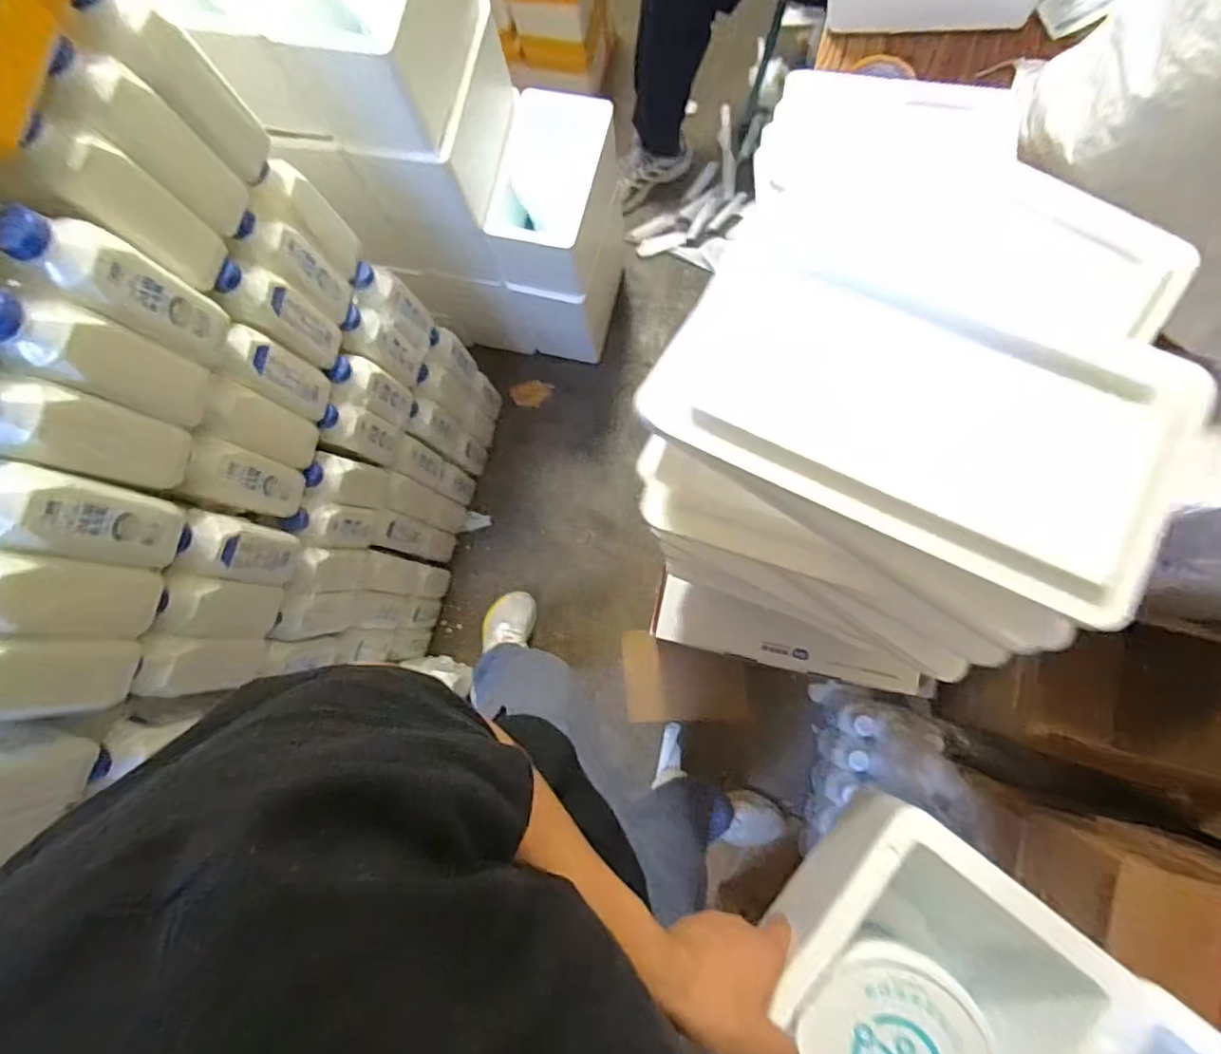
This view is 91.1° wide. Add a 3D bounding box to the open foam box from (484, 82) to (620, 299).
[{"bbox_3d":[-0.091,-0.597,1.104,0.189,0.182,0.293,14,83,7],"label":"open foam box"}]

